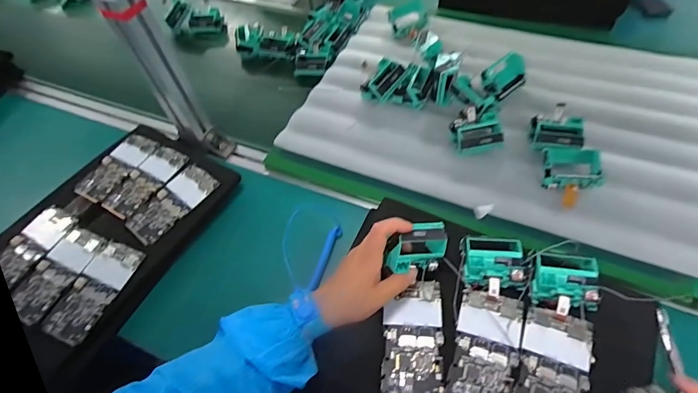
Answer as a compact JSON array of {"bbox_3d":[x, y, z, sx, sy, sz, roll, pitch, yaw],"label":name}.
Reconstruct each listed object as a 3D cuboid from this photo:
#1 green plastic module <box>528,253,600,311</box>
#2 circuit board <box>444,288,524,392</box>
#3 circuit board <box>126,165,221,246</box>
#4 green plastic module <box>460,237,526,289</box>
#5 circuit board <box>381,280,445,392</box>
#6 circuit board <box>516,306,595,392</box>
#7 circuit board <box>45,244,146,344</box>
[{"bbox_3d":[0.247,0.096,0.455,0.067,0.034,0.055,3,56,9],"label":"green plastic module"},{"bbox_3d":[0.150,0.167,0.432,0.067,0.007,0.127,13,58,15],"label":"circuit board"},{"bbox_3d":[-0.260,0.007,0.581,0.068,0.007,0.130,29,63,23],"label":"circuit board"},{"bbox_3d":[0.173,0.076,0.474,0.072,0.036,0.059,2,56,7],"label":"green plastic module"},{"bbox_3d":[0.073,0.160,0.449,0.065,0.012,0.128,1,56,7],"label":"circuit board"},{"bbox_3d":[0.216,0.184,0.415,0.066,0.006,0.127,17,59,17],"label":"circuit board"},{"bbox_3d":[-0.333,0.123,0.521,0.060,0.018,0.132,17,57,17],"label":"circuit board"}]

